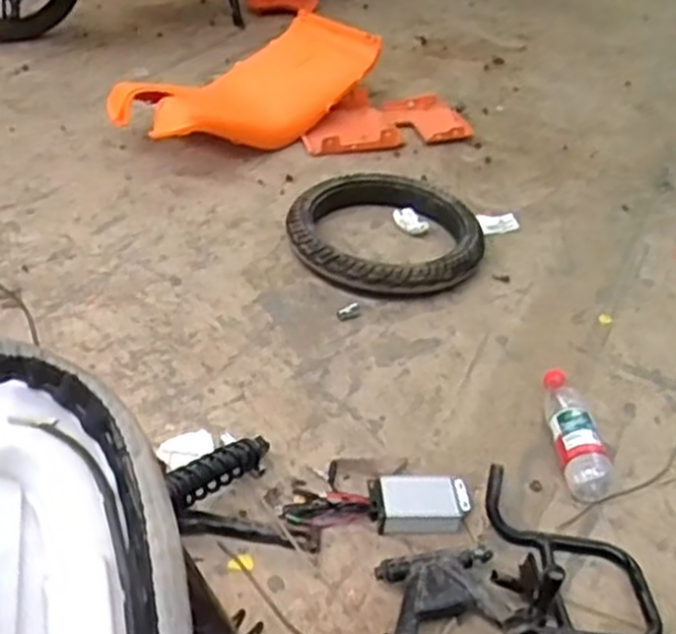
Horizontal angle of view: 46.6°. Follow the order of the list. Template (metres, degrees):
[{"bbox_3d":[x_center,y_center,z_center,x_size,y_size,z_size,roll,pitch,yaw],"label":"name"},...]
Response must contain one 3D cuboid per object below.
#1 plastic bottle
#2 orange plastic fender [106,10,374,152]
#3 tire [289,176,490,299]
[{"bbox_3d":[0.334,0.155,1.118,0.065,0.057,0.212,0,40,-10],"label":"plastic bottle"},{"bbox_3d":[-0.182,-0.478,1.648,0.554,0.189,0.223,-25,50,-33],"label":"orange plastic fender"},{"bbox_3d":[0.084,-0.159,1.455,0.353,0.075,0.305,6,40,-2],"label":"tire"}]

